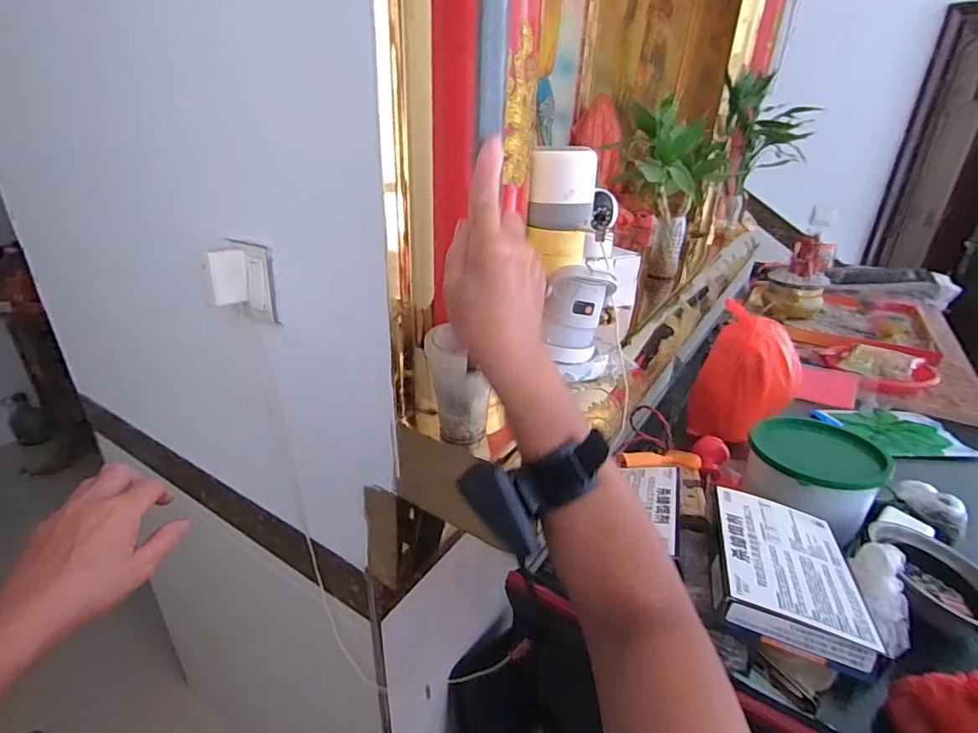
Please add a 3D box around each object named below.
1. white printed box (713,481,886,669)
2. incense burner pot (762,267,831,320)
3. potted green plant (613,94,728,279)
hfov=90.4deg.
[{"bbox_3d":[0.268,0.179,0.447,0.116,0.027,0.161,10,26,17],"label":"white printed box"},{"bbox_3d":[0.775,-0.187,1.234,0.135,0.106,0.128,14,28,25],"label":"incense burner pot"},{"bbox_3d":[0.356,-0.329,0.969,0.128,0.312,0.193,23,32,38],"label":"potted green plant"}]

